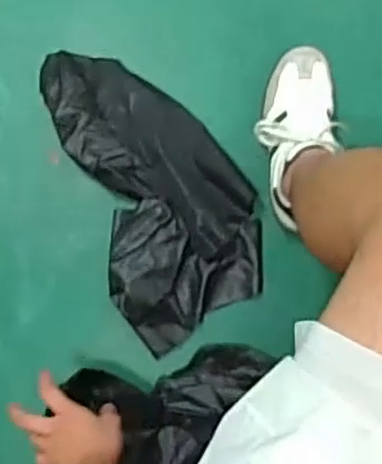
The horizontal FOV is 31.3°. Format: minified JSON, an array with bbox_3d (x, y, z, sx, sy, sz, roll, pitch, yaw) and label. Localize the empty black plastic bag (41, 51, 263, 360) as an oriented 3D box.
[{"bbox_3d":[-0.046,-0.074,0.989,0.225,0.062,0.441,-20,83,1],"label":"empty black plastic bag"}]

